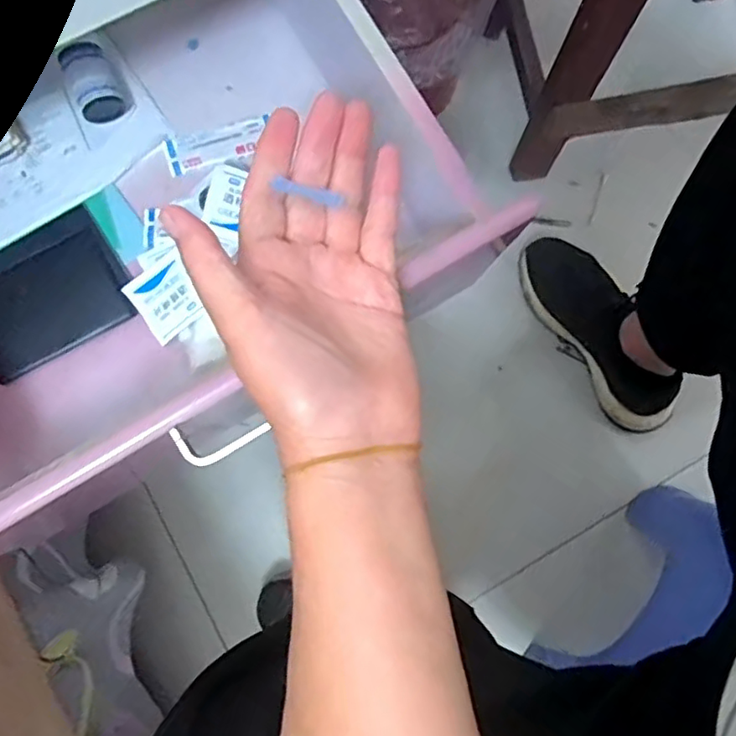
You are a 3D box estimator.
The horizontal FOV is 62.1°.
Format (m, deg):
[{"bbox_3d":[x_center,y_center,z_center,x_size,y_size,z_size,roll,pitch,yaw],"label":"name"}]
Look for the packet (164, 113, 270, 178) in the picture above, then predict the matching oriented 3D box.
[{"bbox_3d":[-0.109,-0.163,0.448,0.076,0.004,0.029,-18,80,-4],"label":"packet"}]

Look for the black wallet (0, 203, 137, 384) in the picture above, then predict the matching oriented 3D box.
[{"bbox_3d":[-0.227,-0.052,0.428,0.113,0.011,0.086,-33,81,-6],"label":"black wallet"}]

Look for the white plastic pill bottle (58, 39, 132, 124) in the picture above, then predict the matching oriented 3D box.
[{"bbox_3d":[-0.190,-0.198,0.425,0.033,0.028,0.047,-28,80,-6],"label":"white plastic pill bottle"}]

